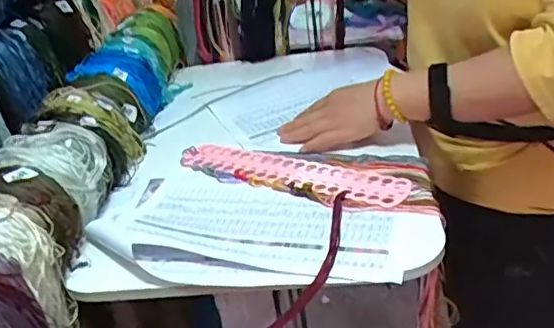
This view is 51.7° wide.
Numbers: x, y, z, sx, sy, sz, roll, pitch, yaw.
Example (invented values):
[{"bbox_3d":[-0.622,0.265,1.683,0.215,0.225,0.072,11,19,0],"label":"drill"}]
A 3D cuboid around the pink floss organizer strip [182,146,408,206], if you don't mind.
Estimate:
[{"bbox_3d":[0.011,0.008,0.670,0.287,0.005,0.059,11,41,30],"label":"pink floss organizer strip"}]

